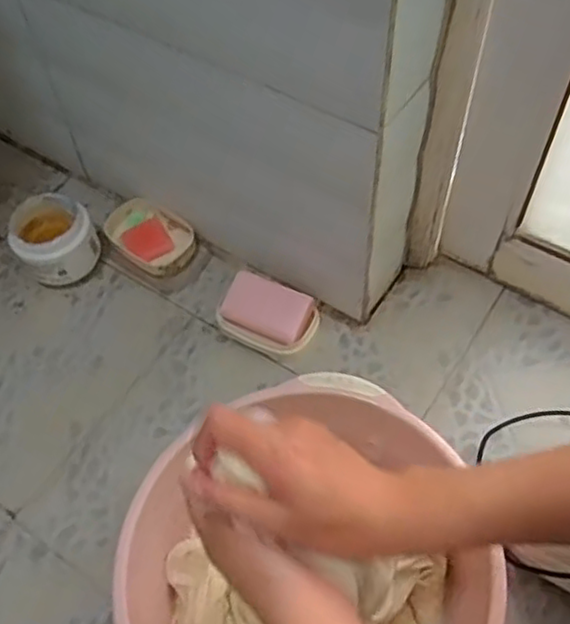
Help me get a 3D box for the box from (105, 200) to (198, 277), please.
[{"bbox_3d":[-0.179,-0.097,0.900,0.140,0.031,0.085,37,65,25],"label":"box"}]

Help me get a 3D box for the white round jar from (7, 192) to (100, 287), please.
[{"bbox_3d":[-0.290,-0.090,0.862,0.095,0.092,0.100,-2,55,2],"label":"white round jar"}]

